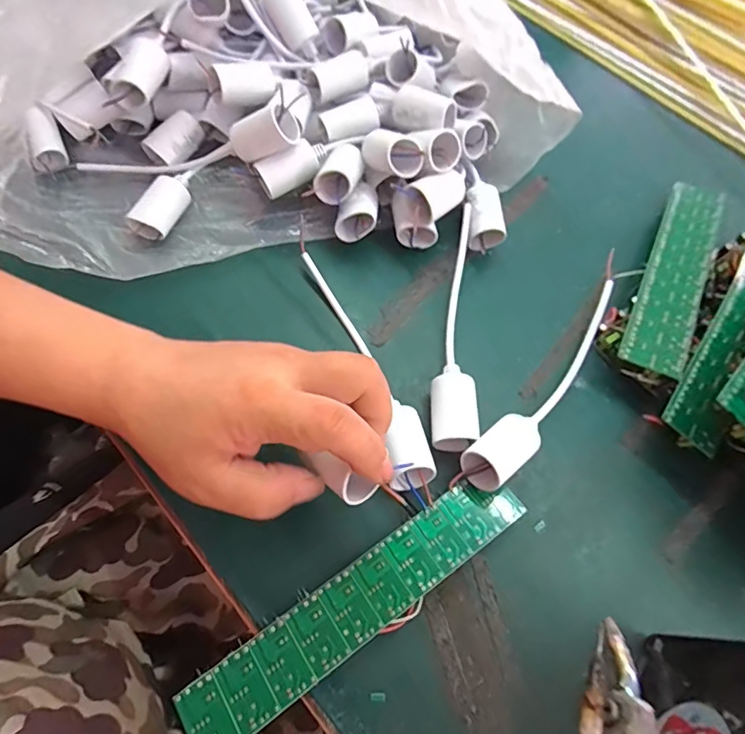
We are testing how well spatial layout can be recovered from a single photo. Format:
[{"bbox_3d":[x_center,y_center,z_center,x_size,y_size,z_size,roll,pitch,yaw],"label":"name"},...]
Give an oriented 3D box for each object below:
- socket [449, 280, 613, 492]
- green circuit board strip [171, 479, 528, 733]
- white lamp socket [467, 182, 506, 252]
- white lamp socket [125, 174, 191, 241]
[{"bbox_3d":[0.116,0.012,0.320,0.030,0.033,0.185,38,68,14],"label":"socket"},{"bbox_3d":[-0.005,0.126,0.266,0.200,0.019,0.035,-31,70,-17],"label":"green circuit board strip"},{"bbox_3d":[0.086,-0.116,0.380,0.028,0.025,0.045,2,64,-3],"label":"white lamp socket"},{"bbox_3d":[-0.157,-0.124,0.373,0.026,0.020,0.058,22,65,7],"label":"white lamp socket"}]

